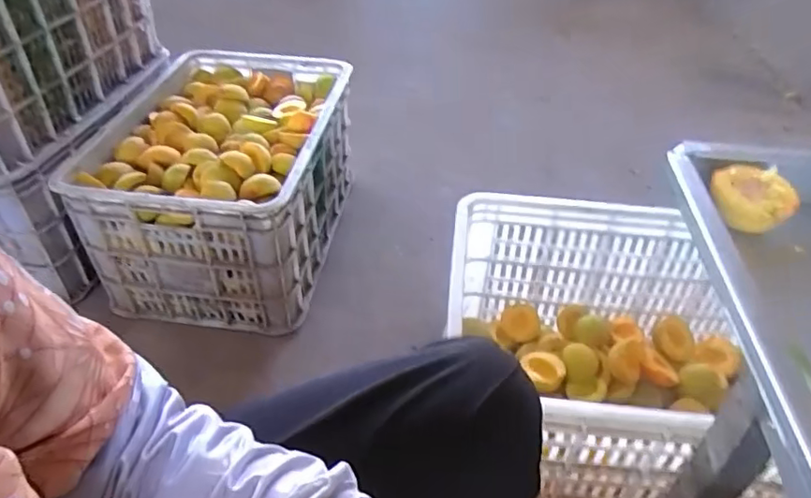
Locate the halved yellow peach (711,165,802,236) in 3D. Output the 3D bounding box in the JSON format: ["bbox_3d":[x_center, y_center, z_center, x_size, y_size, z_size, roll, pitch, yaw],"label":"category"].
[{"bbox_3d":[0.341,-0.050,0.553,0.073,0.039,0.062,31,50,29],"label":"halved yellow peach"}]

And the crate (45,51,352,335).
[{"bbox_3d":[-0.311,-0.123,1.017,0.341,0.266,0.464,6,42,5],"label":"crate"}]

